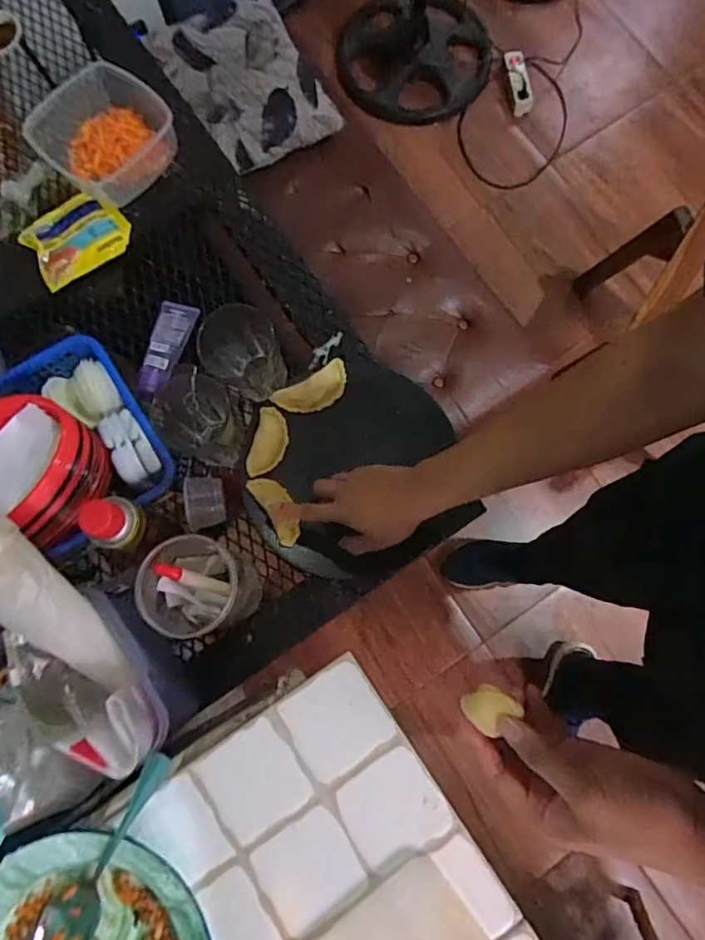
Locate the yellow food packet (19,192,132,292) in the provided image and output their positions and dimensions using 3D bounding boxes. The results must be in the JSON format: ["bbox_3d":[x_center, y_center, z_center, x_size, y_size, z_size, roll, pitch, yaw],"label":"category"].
[{"bbox_3d":[-0.381,-0.323,0.735,0.133,0.014,0.108,-38,80,-6],"label":"yellow food packet"}]

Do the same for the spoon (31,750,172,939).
[{"bbox_3d":[-0.198,0.316,0.437,0.039,0.042,0.158,32,81,7],"label":"spoon"}]

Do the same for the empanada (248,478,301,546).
[{"bbox_3d":[-0.090,0.045,0.643,0.038,0.019,0.091,-27,78,-4],"label":"empanada"}]

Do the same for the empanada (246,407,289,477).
[{"bbox_3d":[-0.103,-0.033,0.666,0.040,0.014,0.085,12,79,4],"label":"empanada"}]

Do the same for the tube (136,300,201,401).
[{"bbox_3d":[-0.246,-0.159,0.706,0.046,0.030,0.141,13,79,4],"label":"tube"}]

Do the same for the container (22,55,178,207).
[{"bbox_3d":[-0.344,-0.461,0.745,0.164,0.074,0.156,-39,80,-6],"label":"container"}]

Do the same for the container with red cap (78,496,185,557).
[{"bbox_3d":[-0.236,0.064,0.588,0.047,0.191,0.050,11,79,4],"label":"container with red cap"}]

